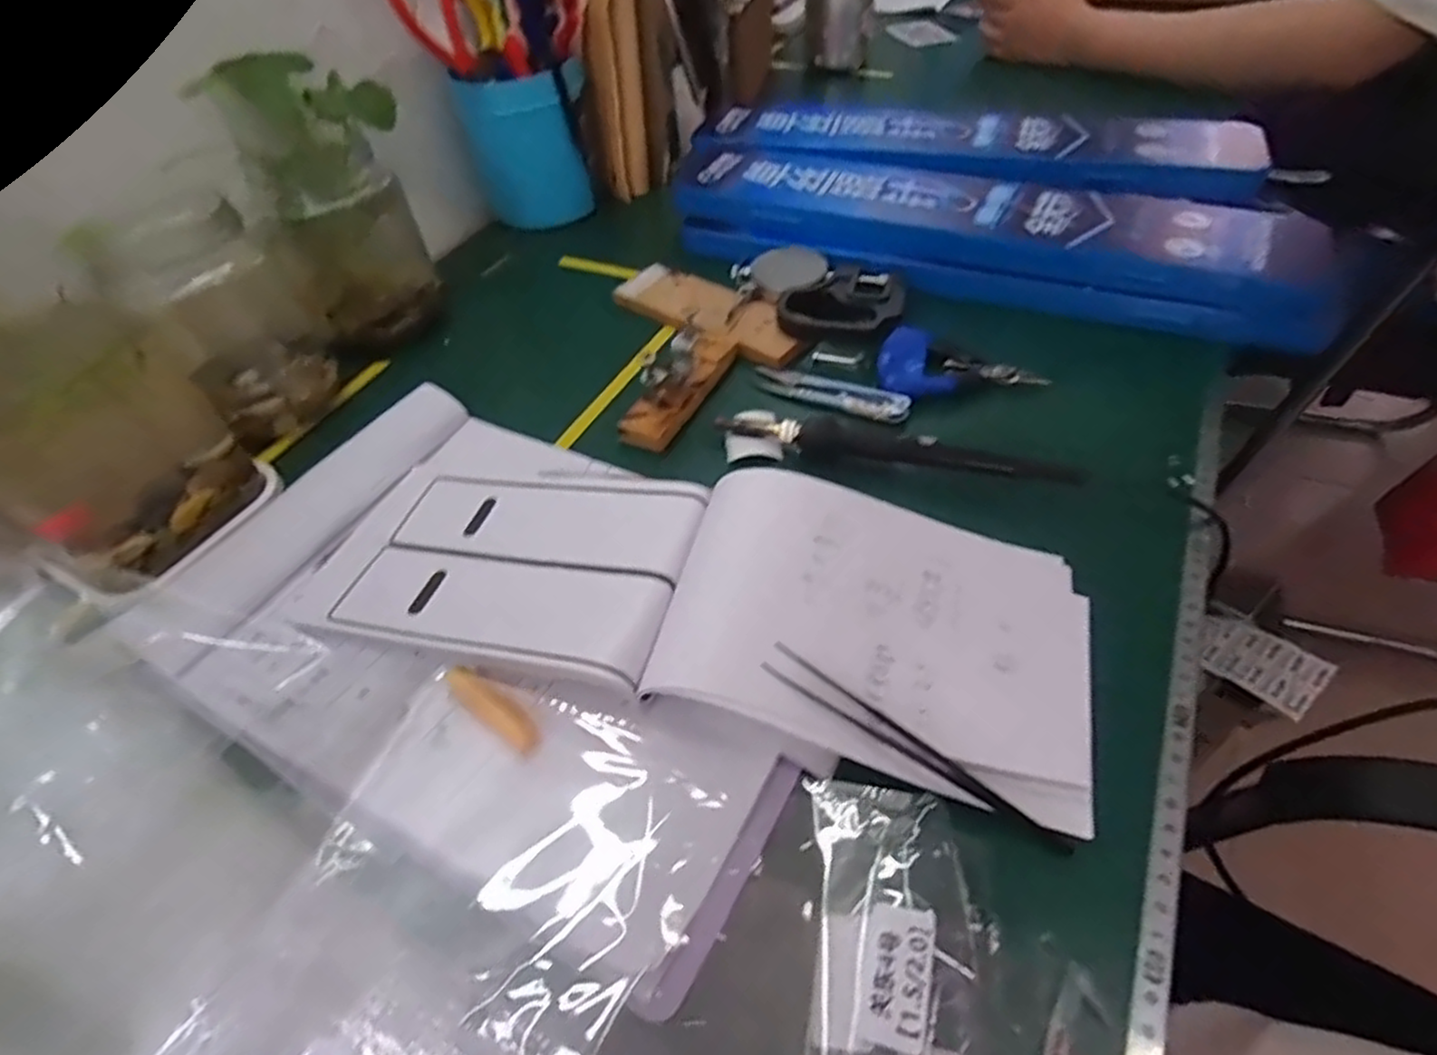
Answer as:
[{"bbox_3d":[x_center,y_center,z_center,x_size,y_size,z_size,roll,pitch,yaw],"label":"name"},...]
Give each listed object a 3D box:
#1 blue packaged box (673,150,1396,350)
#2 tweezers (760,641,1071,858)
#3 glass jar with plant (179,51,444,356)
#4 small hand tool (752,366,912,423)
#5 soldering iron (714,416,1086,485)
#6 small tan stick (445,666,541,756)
[{"bbox_3d":[0.176,-0.216,0.513,0.466,0.049,0.110,16,52,19],"label":"blue packaged box"},{"bbox_3d":[0.076,0.086,0.280,0.131,0.008,0.014,32,58,10],"label":"tweezers"},{"bbox_3d":[-0.261,-0.214,0.487,0.083,0.163,0.115,6,50,11],"label":"glass jar with plant"},{"bbox_3d":[0.068,-0.085,0.445,0.100,0.013,0.024,22,55,23],"label":"small hand tool"},{"bbox_3d":[0.094,-0.045,0.398,0.192,0.020,0.019,11,51,15],"label":"soldering iron"},{"bbox_3d":[-0.098,0.080,0.313,0.055,0.006,0.015,28,57,26],"label":"small tan stick"}]

